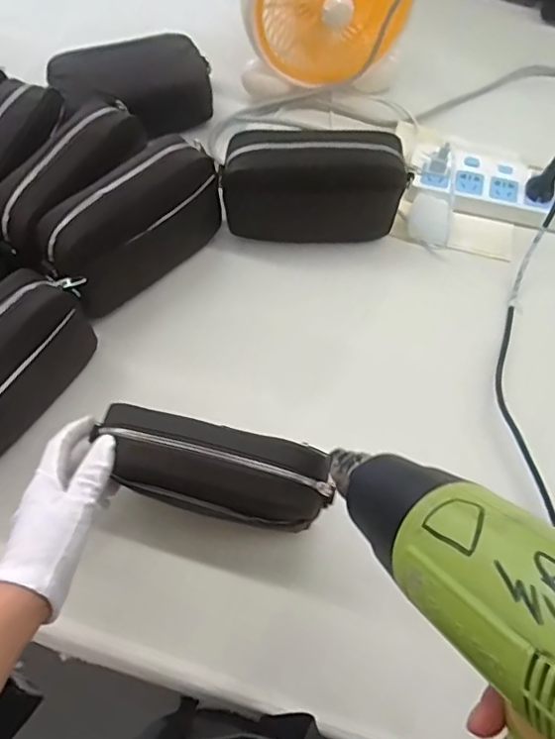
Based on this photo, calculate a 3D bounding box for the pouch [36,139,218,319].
[{"bbox_3d":[-0.146,-0.147,0.577,0.072,0.109,0.195,41,71,15],"label":"pouch"}]

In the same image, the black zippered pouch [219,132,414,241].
[{"bbox_3d":[0.038,-0.202,0.615,0.196,0.119,0.062,-2,66,-3],"label":"black zippered pouch"}]

